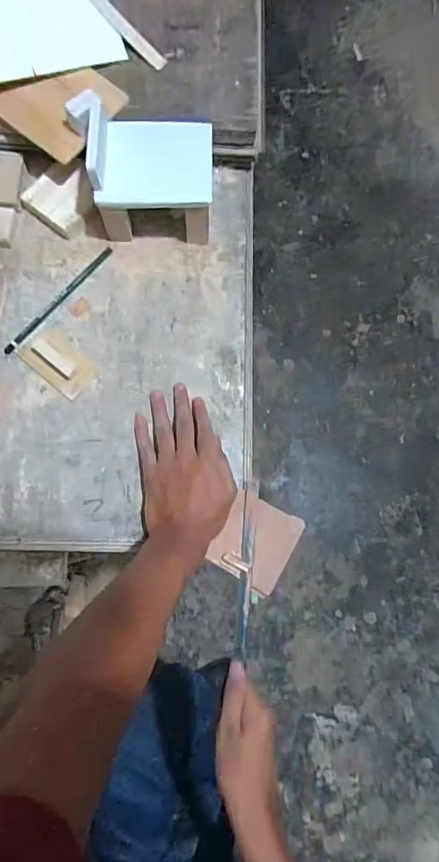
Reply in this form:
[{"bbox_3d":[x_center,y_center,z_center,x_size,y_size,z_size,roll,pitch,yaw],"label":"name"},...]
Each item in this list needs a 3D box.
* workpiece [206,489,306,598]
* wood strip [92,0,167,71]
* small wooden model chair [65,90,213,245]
[{"bbox_3d":[0.038,0.114,0.461,0.074,0.012,0.082,26,82,4],"label":"workpiece"},{"bbox_3d":[-0.109,-0.438,0.482,0.127,0.005,0.015,42,83,-11],"label":"wood strip"},{"bbox_3d":[-0.077,-0.267,0.469,0.139,0.091,0.115,-1,80,-3],"label":"small wooden model chair"}]

